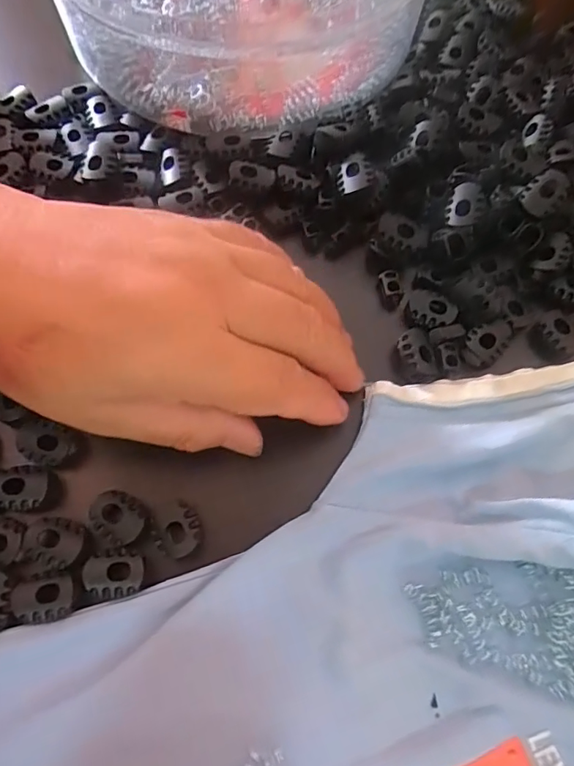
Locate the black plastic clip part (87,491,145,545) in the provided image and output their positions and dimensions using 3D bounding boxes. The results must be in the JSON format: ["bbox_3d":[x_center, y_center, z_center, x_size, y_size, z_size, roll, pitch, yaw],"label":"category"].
[{"bbox_3d":[-0.064,0.051,0.188,0.021,0.005,0.018,30,73,13],"label":"black plastic clip part"}]

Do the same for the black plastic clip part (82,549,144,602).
[{"bbox_3d":[-0.064,0.070,0.181,0.021,0.005,0.017,-2,72,-2],"label":"black plastic clip part"}]

